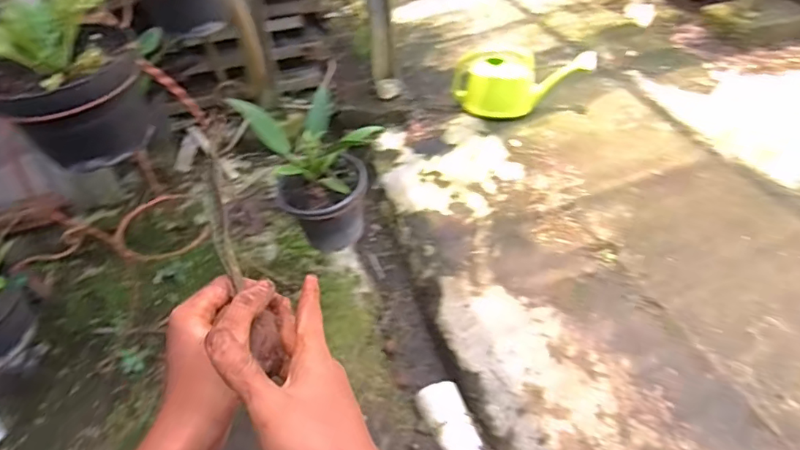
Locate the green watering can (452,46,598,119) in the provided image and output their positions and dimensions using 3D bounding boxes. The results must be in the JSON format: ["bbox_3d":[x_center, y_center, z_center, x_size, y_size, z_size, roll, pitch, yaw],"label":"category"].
[{"bbox_3d":[0.357,-0.430,1.579,0.400,0.193,0.171,14,48,17],"label":"green watering can"}]

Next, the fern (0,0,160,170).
[{"bbox_3d":[-0.392,-0.178,0.637,0.200,0.168,0.152,-36,53,-28],"label":"fern"}]

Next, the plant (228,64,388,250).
[{"bbox_3d":[-0.147,-0.097,0.977,0.168,0.257,0.197,-32,51,-25],"label":"plant"}]

